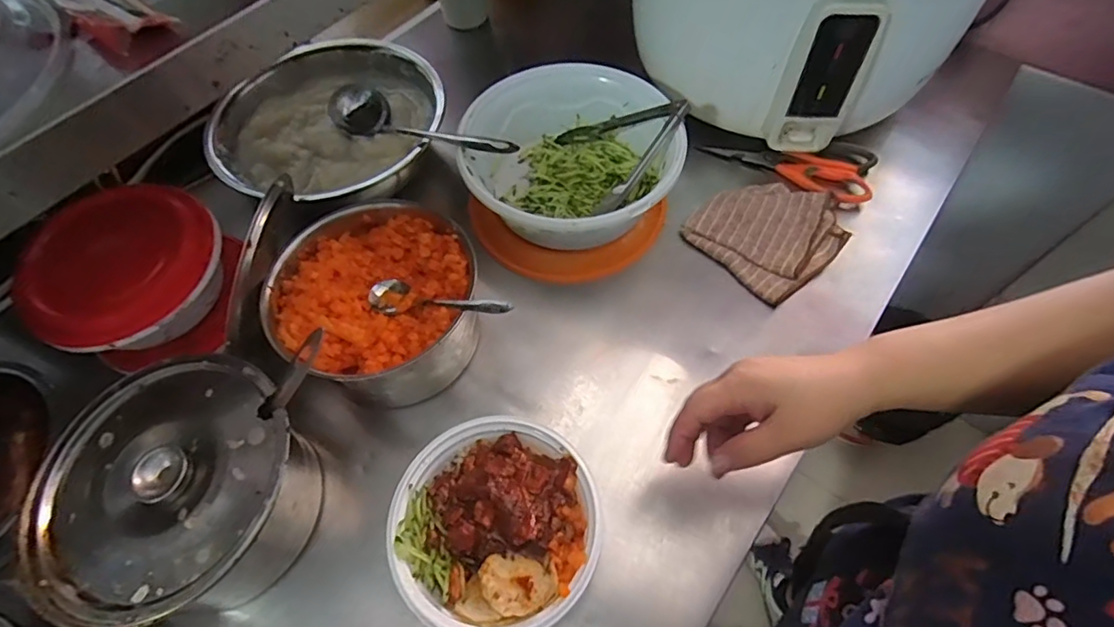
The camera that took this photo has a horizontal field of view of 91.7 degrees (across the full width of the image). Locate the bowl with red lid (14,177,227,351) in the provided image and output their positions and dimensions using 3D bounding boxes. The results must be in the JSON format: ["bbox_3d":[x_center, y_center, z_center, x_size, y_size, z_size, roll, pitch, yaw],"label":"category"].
[{"bbox_3d":[-0.394,-0.042,0.500,0.155,0.053,0.160,-1,60,2],"label":"bowl with red lid"}]

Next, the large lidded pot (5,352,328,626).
[{"bbox_3d":[-0.298,0.151,0.456,0.184,0.121,0.189,-1,60,2],"label":"large lidded pot"}]

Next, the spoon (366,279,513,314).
[{"bbox_3d":[-0.107,-0.009,0.487,0.143,0.023,0.031,7,59,29],"label":"spoon"}]

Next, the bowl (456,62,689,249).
[{"bbox_3d":[0.018,-0.169,0.621,0.232,0.107,0.242,-1,60,2],"label":"bowl"}]

